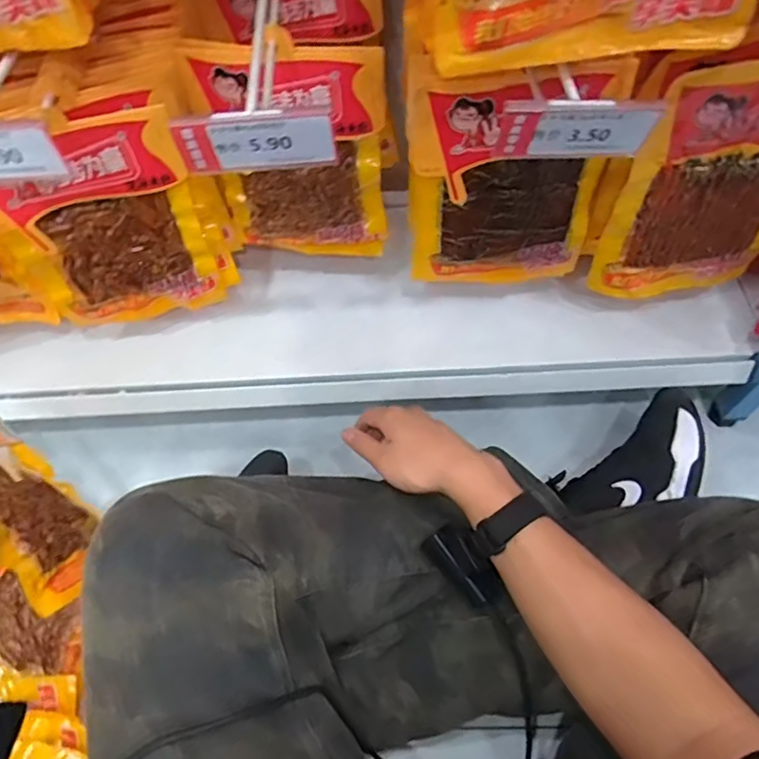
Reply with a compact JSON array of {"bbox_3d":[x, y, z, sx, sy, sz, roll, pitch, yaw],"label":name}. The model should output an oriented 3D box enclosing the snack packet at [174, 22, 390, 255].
[{"bbox_3d":[-0.078,-0.210,0.552,0.166,0.216,0.037,8,61,7],"label":"snack packet"}]

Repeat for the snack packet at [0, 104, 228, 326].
[{"bbox_3d":[-0.254,-0.131,0.532,0.179,0.206,0.024,-19,61,-8],"label":"snack packet"}]

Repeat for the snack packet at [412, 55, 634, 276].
[{"bbox_3d":[0.121,-0.182,0.541,0.173,0.224,0.033,-6,57,-1],"label":"snack packet"}]

